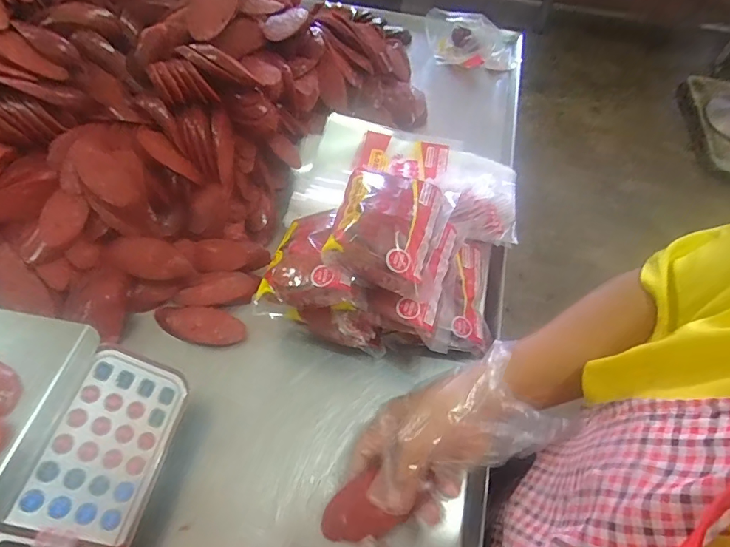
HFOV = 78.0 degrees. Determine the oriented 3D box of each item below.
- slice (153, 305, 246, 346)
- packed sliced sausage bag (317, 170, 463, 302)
[{"bbox_3d":[-0.172,0.053,0.467,0.097,0.012,0.037,11,56,4],"label":"slice"},{"bbox_3d":[0.022,-0.052,0.418,0.101,0.036,0.138,20,57,10],"label":"packed sliced sausage bag"}]

